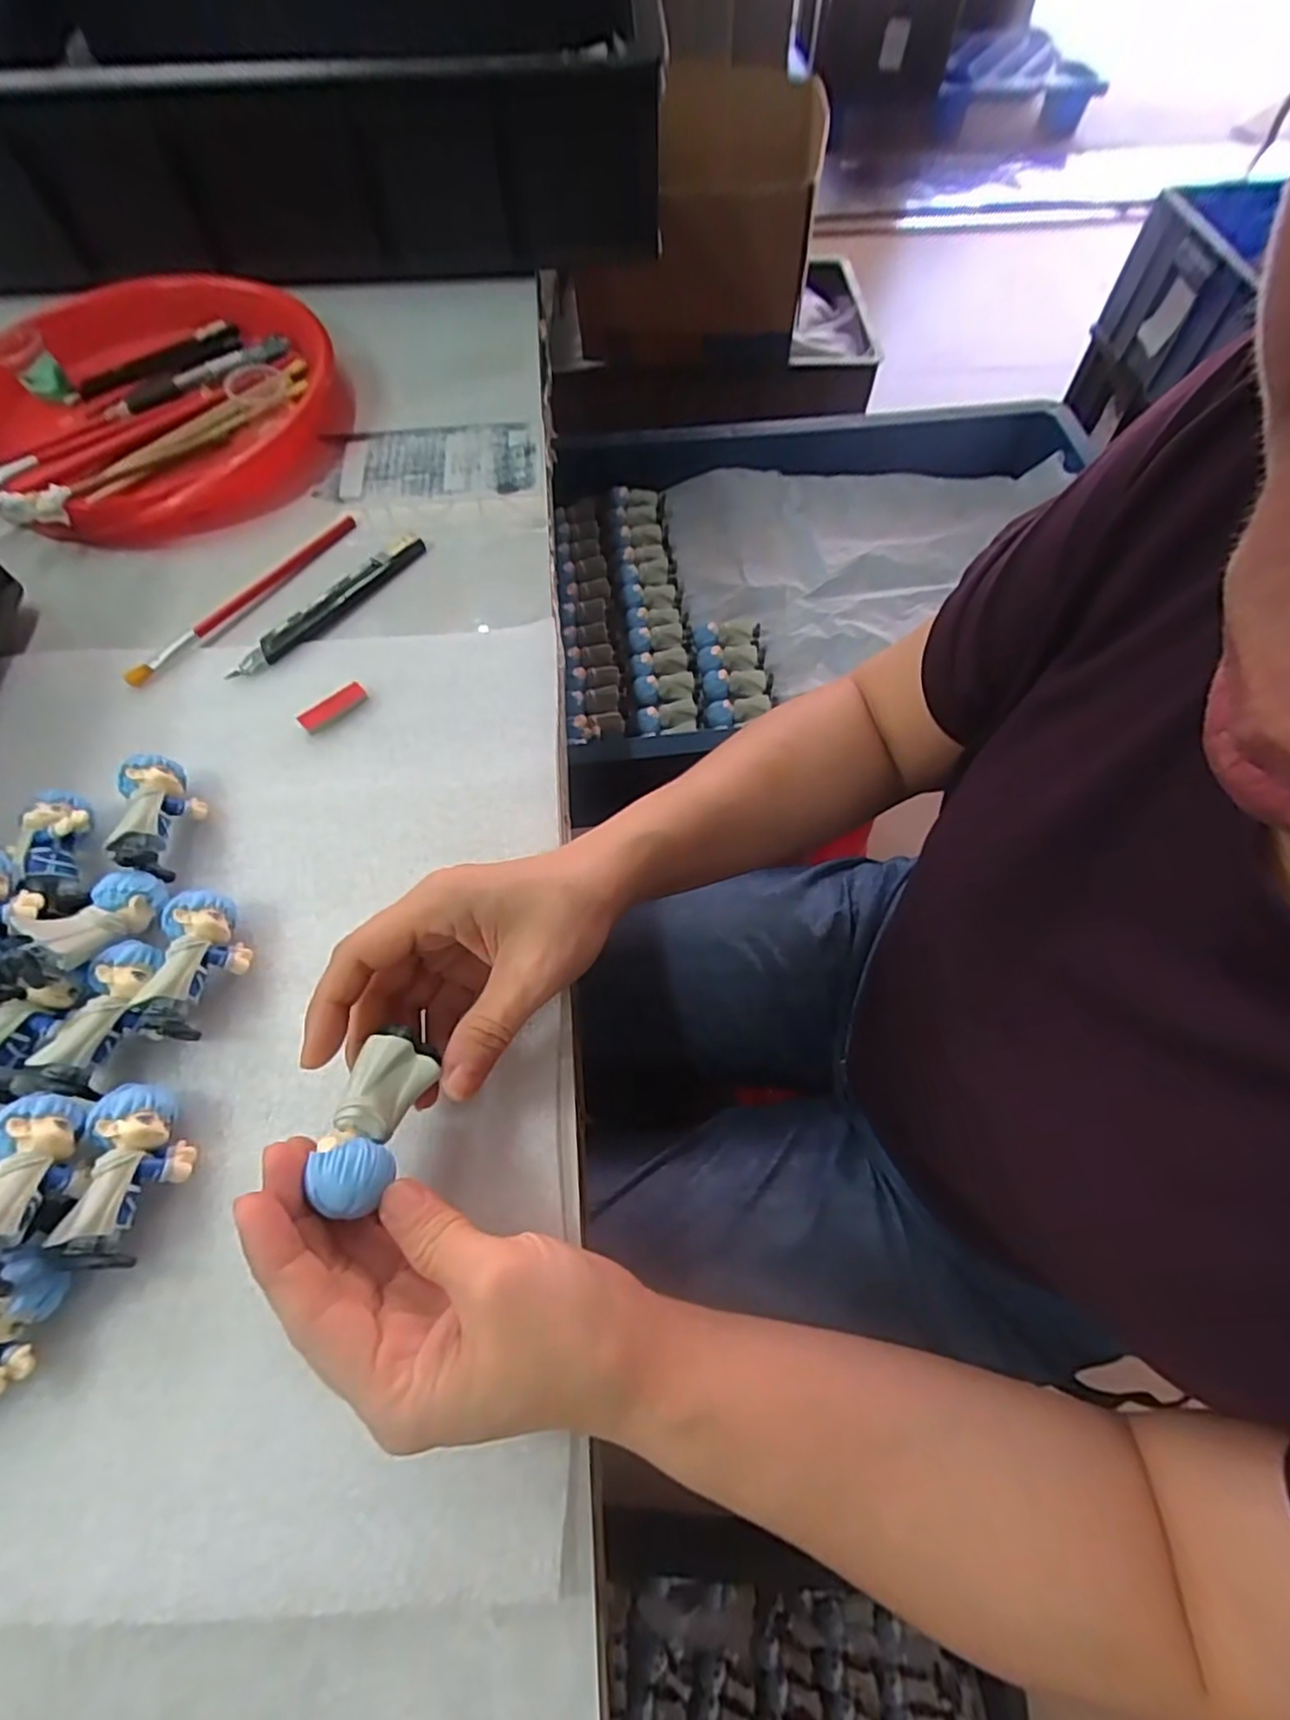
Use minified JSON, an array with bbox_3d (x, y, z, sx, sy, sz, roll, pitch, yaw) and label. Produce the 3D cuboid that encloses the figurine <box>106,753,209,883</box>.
[{"bbox_3d":[-0.231,-0.020,0.324,0.027,0.032,0.058,-13,64,-5],"label":"figurine"}]

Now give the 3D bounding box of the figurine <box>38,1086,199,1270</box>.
[{"bbox_3d":[-0.192,0.117,0.256,0.028,0.033,0.061,-8,64,-3],"label":"figurine"}]

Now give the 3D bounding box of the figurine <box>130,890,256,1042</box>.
[{"bbox_3d":[-0.192,0.044,0.293,0.030,0.032,0.060,4,64,3],"label":"figurine"}]

